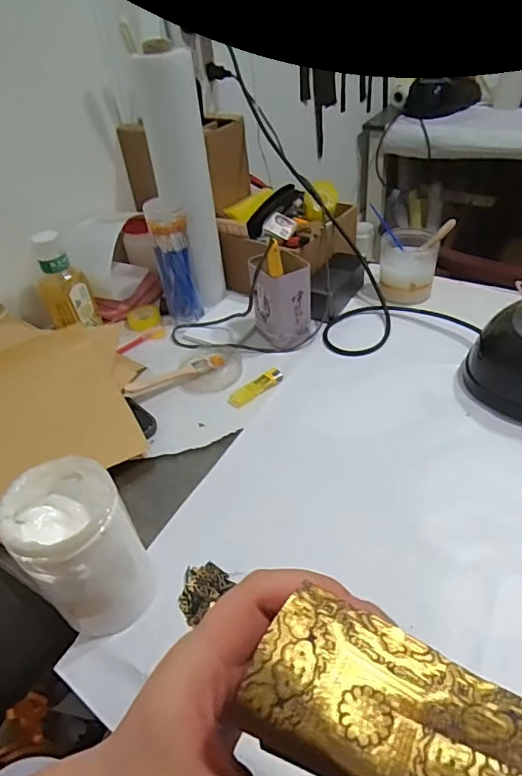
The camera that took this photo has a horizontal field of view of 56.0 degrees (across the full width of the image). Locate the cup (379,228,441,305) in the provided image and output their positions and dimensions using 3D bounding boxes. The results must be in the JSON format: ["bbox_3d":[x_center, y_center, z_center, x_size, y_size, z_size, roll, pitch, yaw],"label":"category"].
[{"bbox_3d":[0.224,-0.188,0.753,0.081,0.082,0.090,4,43,12],"label":"cup"}]

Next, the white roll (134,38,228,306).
[{"bbox_3d":[-0.105,-0.272,0.687,0.074,0.323,0.065,-10,42,-3],"label":"white roll"}]

